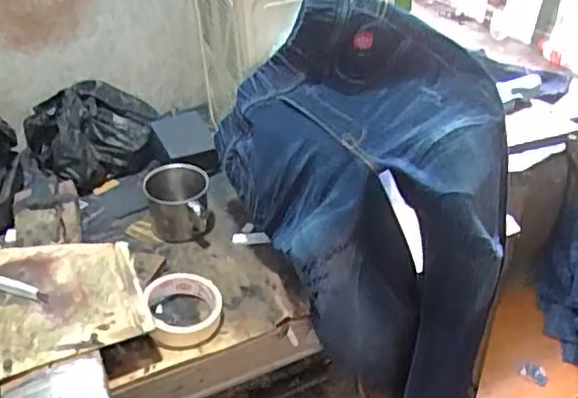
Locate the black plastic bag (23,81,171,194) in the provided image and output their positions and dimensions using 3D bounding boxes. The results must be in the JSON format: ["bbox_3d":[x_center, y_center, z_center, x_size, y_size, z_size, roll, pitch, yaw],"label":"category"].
[{"bbox_3d":[-0.293,-0.104,0.981,0.190,0.107,0.142,-17,39,-17],"label":"black plastic bag"}]

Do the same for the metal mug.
[{"bbox_3d":[-0.145,0.010,0.866,0.081,0.070,0.090,-11,37,-9],"label":"metal mug"}]

